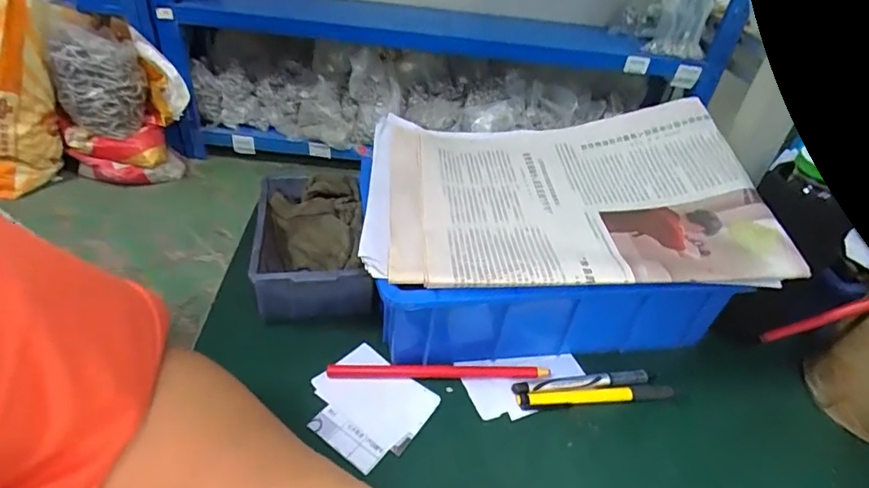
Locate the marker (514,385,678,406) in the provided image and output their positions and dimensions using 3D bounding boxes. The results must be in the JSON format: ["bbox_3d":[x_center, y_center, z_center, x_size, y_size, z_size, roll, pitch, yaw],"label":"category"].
[{"bbox_3d":[0.121,0.113,0.367,0.121,0.006,0.010,0,38,-10],"label":"marker"}]

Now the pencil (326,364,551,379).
[{"bbox_3d":[0.004,0.096,0.373,0.164,0.008,0.012,3,37,-6],"label":"pencil"}]

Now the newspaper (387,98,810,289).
[{"bbox_3d":[0.098,-0.056,0.398,0.288,0.058,0.221,3,37,-6],"label":"newspaper"}]

